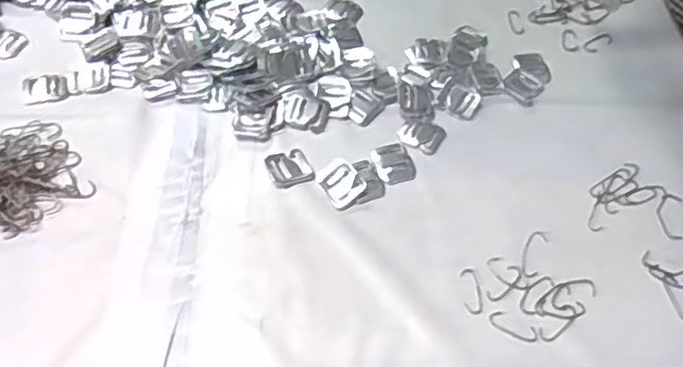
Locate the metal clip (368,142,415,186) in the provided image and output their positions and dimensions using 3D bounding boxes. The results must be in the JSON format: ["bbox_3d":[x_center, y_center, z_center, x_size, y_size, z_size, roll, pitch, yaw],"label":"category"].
[{"bbox_3d":[0.042,-0.017,0.507,0.031,0.004,0.039,-14,58,-12],"label":"metal clip"}]

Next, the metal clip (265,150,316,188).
[{"bbox_3d":[-0.040,-0.013,0.489,0.033,0.004,0.031,-17,59,-14],"label":"metal clip"}]

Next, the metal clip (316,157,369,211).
[{"bbox_3d":[0.000,-0.001,0.481,0.030,0.006,0.038,-35,68,-3],"label":"metal clip"}]

